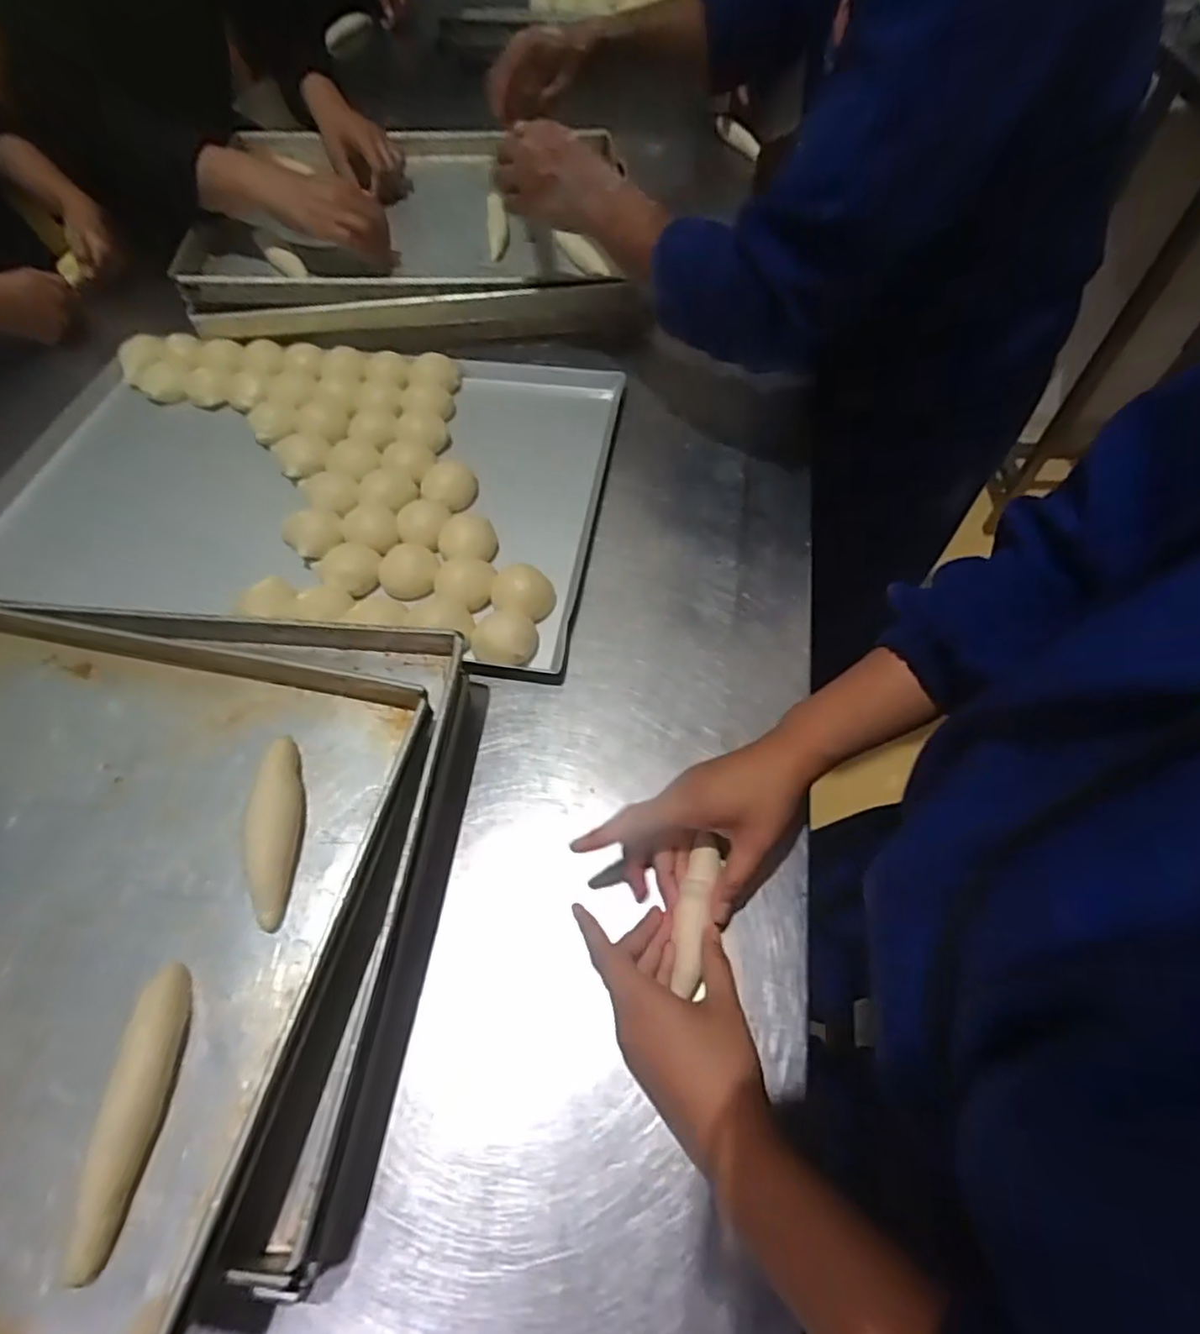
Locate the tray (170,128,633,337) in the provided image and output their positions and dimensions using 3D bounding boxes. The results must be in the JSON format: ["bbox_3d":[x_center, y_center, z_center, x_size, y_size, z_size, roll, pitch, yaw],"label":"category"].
[{"bbox_3d":[-0.224,-0.573,0.879,0.518,0.073,0.402,-2,58,0],"label":"tray"}]

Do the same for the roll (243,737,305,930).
[{"bbox_3d":[-0.210,0.103,0.432,0.031,0.019,0.122,-7,58,-3],"label":"roll"}]

